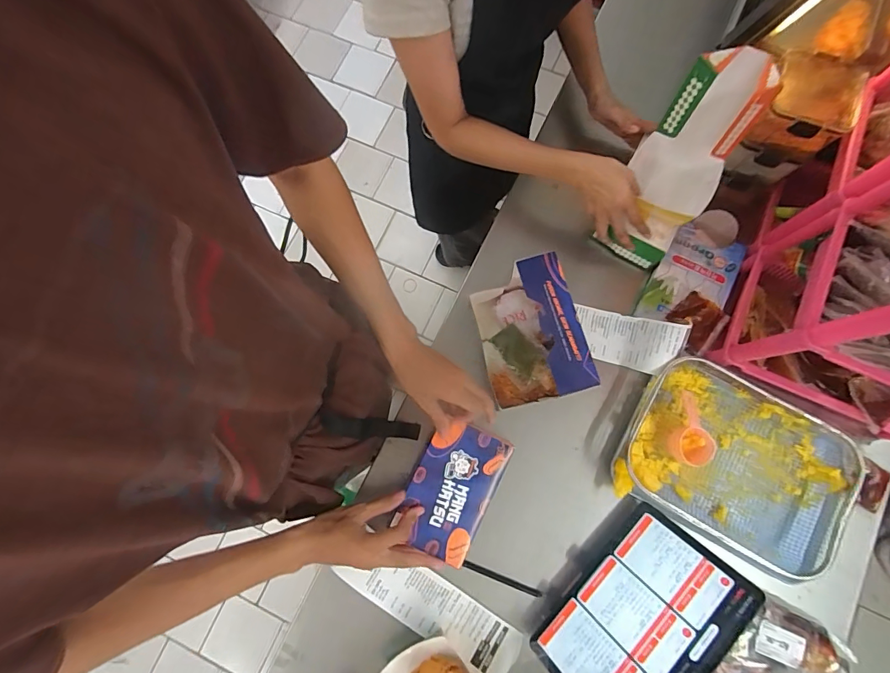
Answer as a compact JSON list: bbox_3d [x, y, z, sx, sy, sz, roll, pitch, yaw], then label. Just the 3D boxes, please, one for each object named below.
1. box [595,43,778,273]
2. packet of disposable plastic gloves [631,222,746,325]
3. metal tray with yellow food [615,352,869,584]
[{"bbox_3d":[0.342,-0.241,0.613,0.117,0.297,0.110,17,41,4],"label":"box"},{"bbox_3d":[0.386,-0.084,0.668,0.115,0.026,0.175,30,81,7],"label":"packet of disposable plastic gloves"},{"bbox_3d":[0.409,0.181,0.604,0.297,0.053,0.222,28,80,6],"label":"metal tray with yellow food"}]

